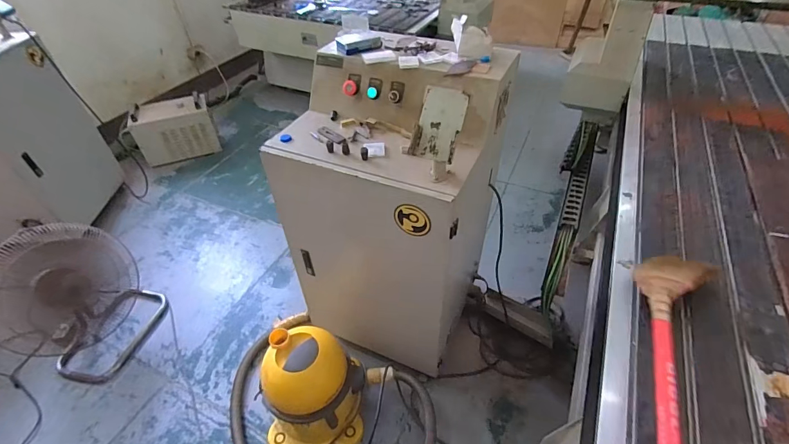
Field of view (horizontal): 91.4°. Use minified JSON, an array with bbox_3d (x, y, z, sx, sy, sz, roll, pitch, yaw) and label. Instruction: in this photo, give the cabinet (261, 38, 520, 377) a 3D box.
[{"bbox_3d":[-0.006,-0.033,1.297,0.558,0.945,0.555,17,46,19],"label":"cabinet"}]

